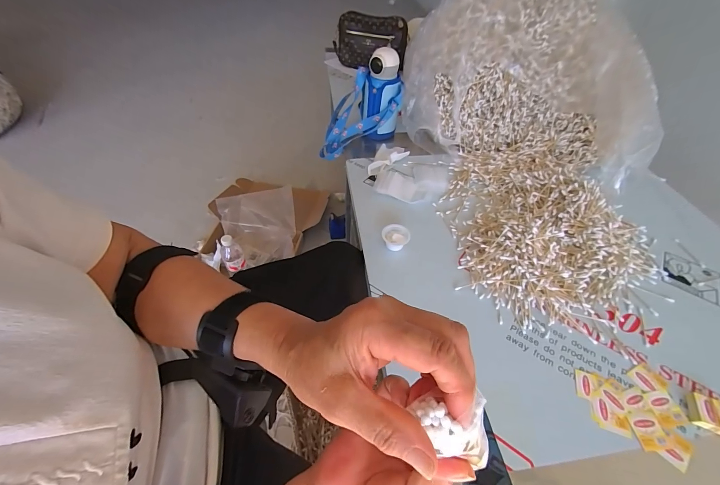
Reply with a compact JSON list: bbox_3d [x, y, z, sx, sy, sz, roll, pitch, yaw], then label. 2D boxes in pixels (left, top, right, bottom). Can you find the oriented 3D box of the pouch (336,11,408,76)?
[{"bbox_3d":[0.030,-0.727,1.113,0.279,0.165,0.072,14,50,10],"label":"pouch"}]

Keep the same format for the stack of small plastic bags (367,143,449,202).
[{"bbox_3d":[0.116,-0.168,0.734,0.189,0.028,0.176,17,51,12],"label":"stack of small plastic bags"}]

